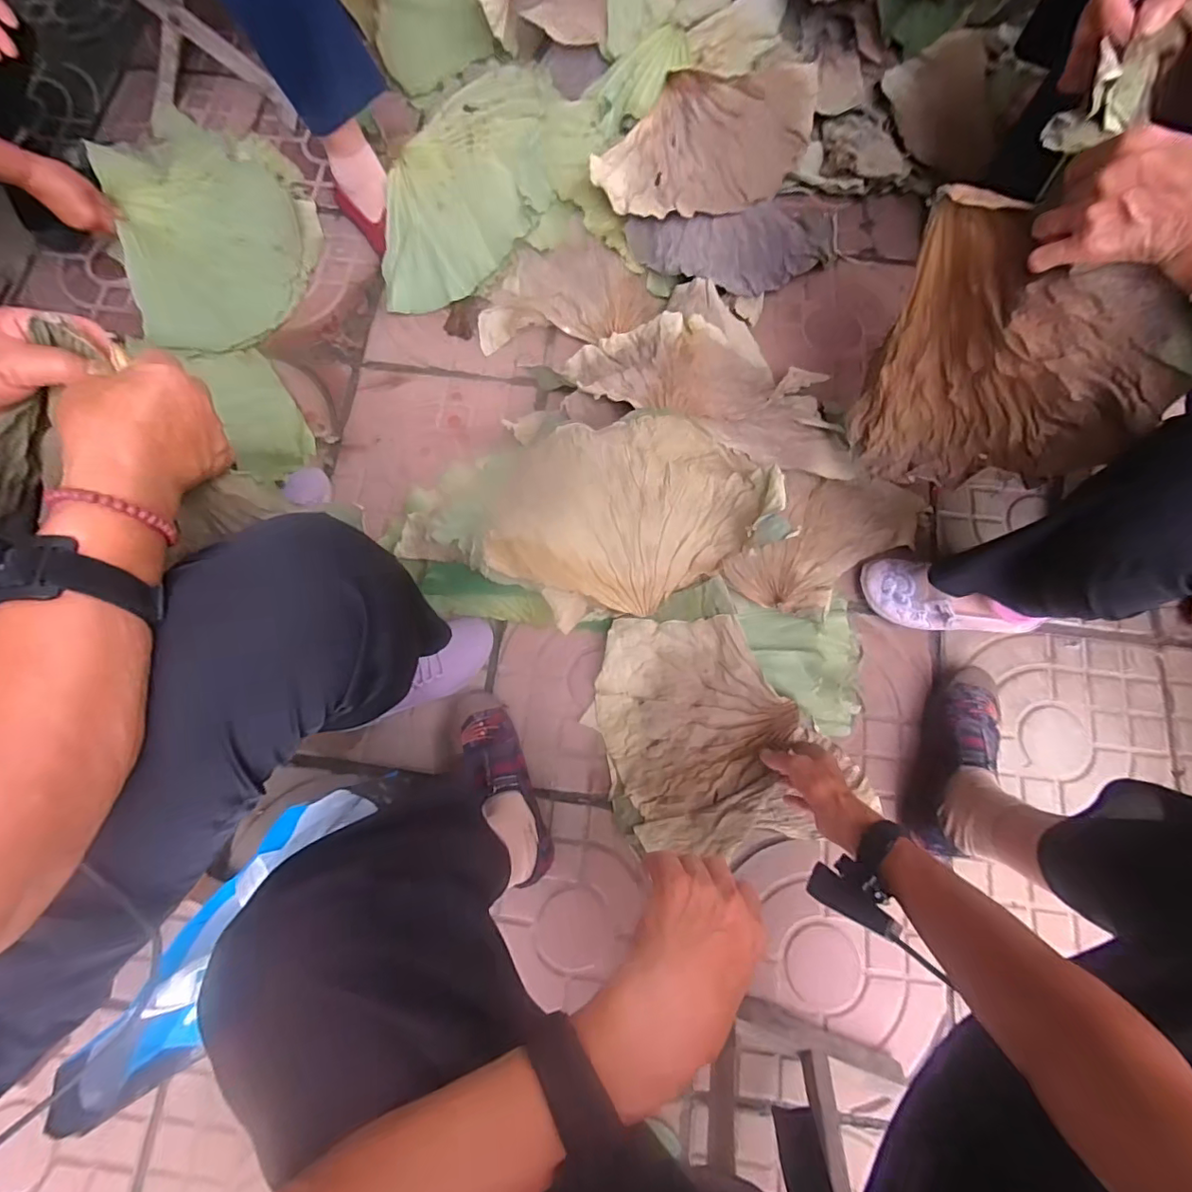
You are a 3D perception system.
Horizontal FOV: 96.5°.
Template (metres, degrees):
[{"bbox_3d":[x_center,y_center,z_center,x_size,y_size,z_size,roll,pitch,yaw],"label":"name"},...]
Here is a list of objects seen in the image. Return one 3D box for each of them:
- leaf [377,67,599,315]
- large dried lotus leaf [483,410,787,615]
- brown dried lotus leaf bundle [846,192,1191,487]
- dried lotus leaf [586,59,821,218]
[{"bbox_3d":[-0.188,-0.702,0.923,0.280,0.086,0.487,21,78,6],"label":"leaf"},{"bbox_3d":[0.040,-0.112,0.699,0.361,0.090,0.233,-18,77,-3],"label":"large dried lotus leaf"},{"bbox_3d":[0.361,-0.218,0.524,0.042,0.290,0.257,-25,77,-5],"label":"brown dried lotus leaf bundle"},{"bbox_3d":[0.189,-0.753,0.884,0.236,0.062,0.386,44,81,10],"label":"dried lotus leaf"}]

